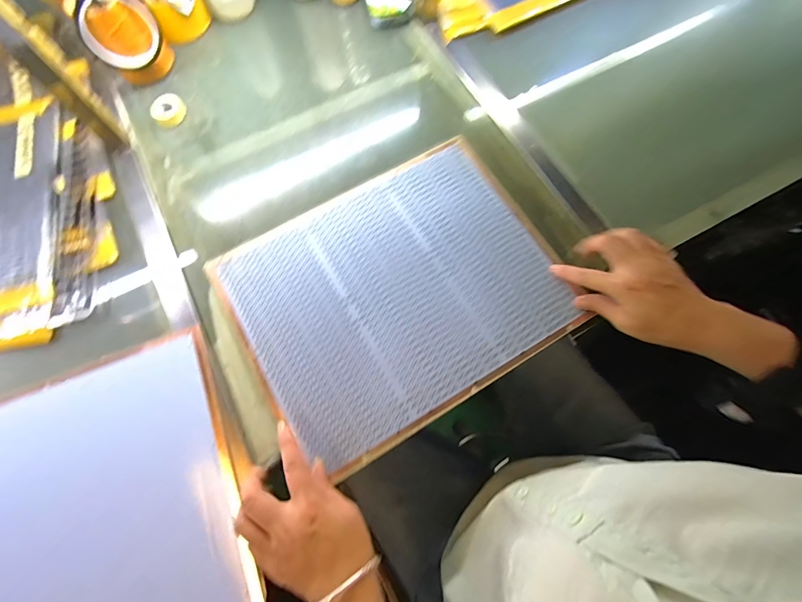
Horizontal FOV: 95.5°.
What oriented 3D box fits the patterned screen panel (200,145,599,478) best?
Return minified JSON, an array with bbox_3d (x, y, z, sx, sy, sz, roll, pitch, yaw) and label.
[{"bbox_3d":[-0.001,-0.019,0.440,0.369,0.011,0.295,-31,74,-10],"label":"patterned screen panel"}]

